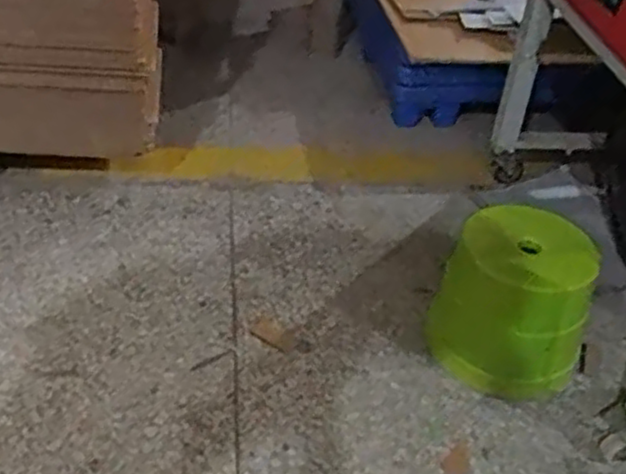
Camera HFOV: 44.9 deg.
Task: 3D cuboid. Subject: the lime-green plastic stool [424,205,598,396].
[{"bbox_3d":[0.367,0.116,1.419,0.256,0.285,0.226,15,39,11],"label":"lime-green plastic stool"}]

